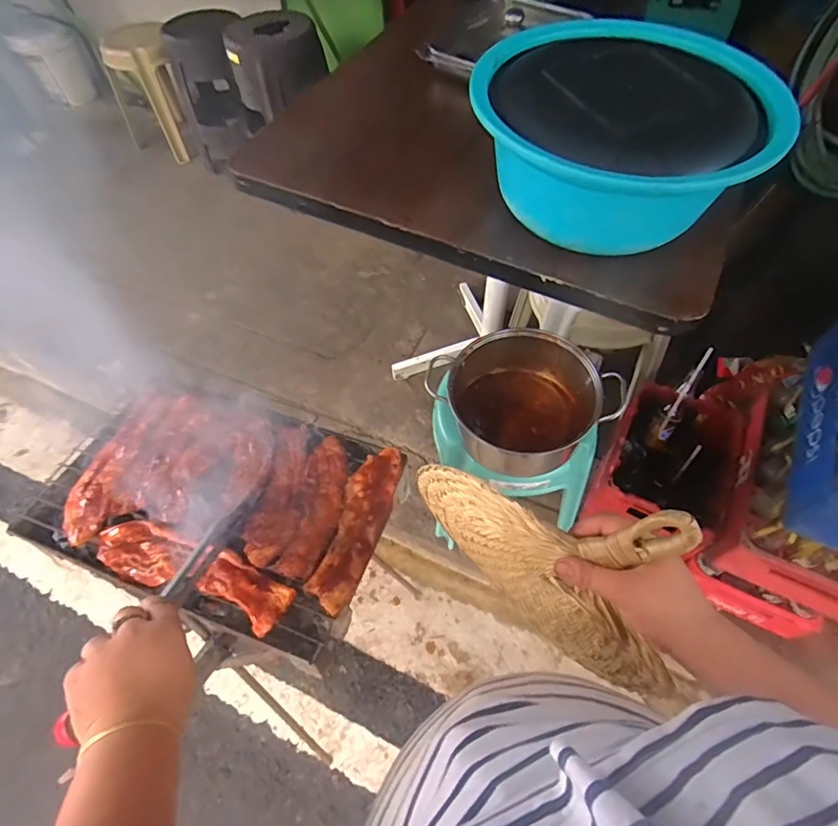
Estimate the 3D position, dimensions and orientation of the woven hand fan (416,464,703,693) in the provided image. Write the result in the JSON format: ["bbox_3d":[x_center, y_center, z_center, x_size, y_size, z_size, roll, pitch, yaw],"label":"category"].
[{"bbox_3d":[0.125,0.164,0.502,0.258,0.246,0.032,15,44,39],"label":"woven hand fan"}]

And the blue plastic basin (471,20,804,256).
[{"bbox_3d":[0.278,-0.382,0.694,0.367,0.157,0.366,-1,55,1],"label":"blue plastic basin"}]

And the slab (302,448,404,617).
[{"bbox_3d":[-0.083,0.150,0.688,0.066,0.029,0.244,14,57,12],"label":"slab"}]

